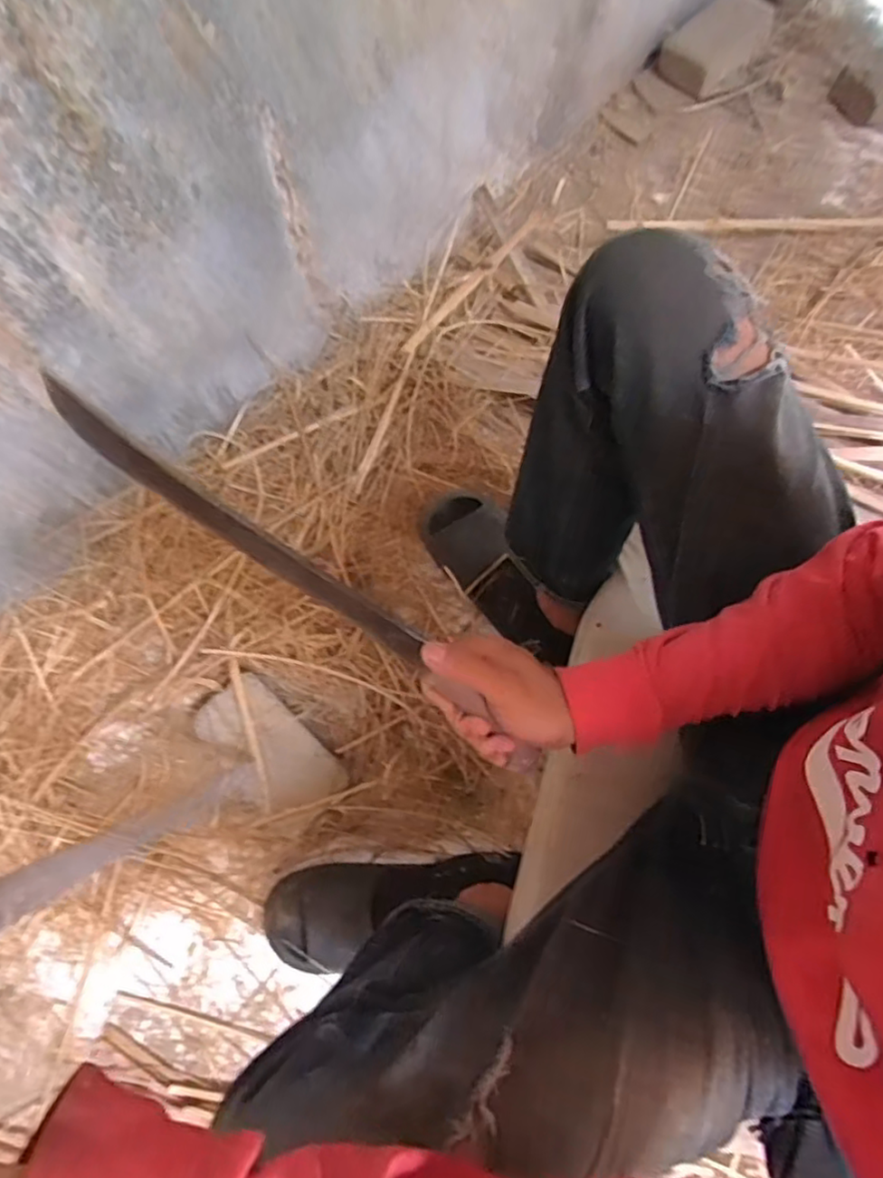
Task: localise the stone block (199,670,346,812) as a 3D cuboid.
[{"bbox_3d":[-0.223,0.211,0.820,0.201,0.043,0.106,42,79,13],"label":"stone block"}]

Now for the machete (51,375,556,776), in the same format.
[{"bbox_3d":[-0.077,0.007,0.424,0.401,0.033,0.032,38,76,-15],"label":"machete"}]

